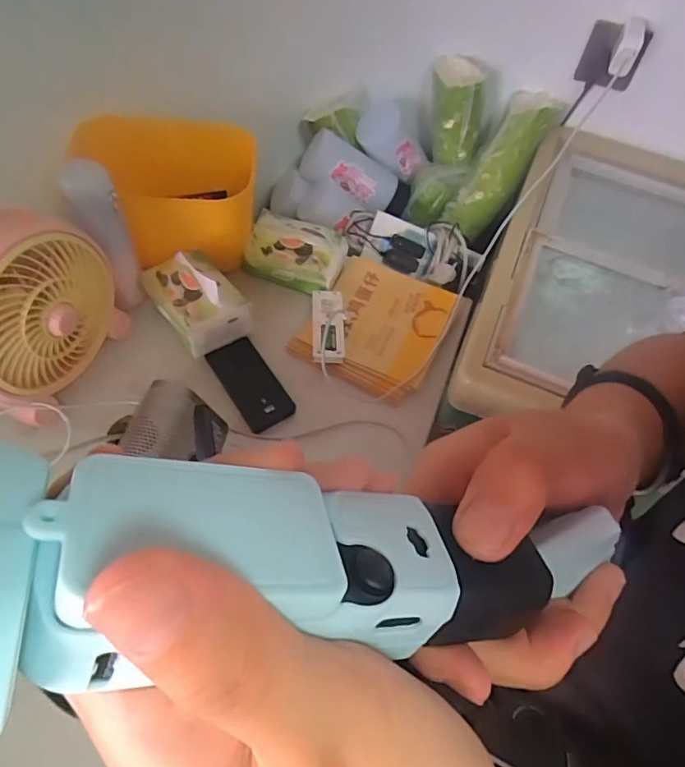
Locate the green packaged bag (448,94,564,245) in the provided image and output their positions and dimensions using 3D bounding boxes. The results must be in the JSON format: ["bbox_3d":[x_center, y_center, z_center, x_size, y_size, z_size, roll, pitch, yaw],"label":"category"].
[{"bbox_3d":[0.273,-0.379,0.907,0.086,0.256,0.070,36,19,16],"label":"green packaged bag"}]

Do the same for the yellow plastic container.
[{"bbox_3d":[-0.258,-0.279,0.781,0.261,0.140,0.205,-7,59,-9],"label":"yellow plastic container"}]

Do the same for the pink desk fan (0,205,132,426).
[{"bbox_3d":[-0.366,-0.087,0.611,0.106,0.234,0.218,19,59,7],"label":"pink desk fan"}]

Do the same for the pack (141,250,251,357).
[{"bbox_3d":[-0.203,-0.121,0.731,0.104,0.089,0.144,-29,65,-21],"label":"pack"}]

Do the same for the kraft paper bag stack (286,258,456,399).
[{"bbox_3d":[0.053,-0.092,0.778,0.187,0.018,0.223,23,59,9],"label":"kraft paper bag stack"}]

